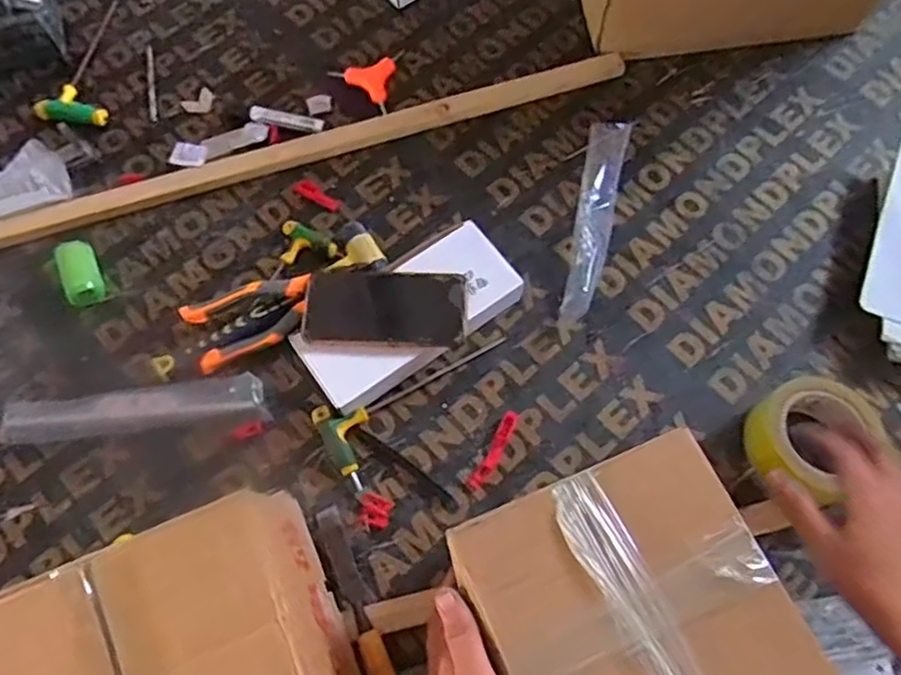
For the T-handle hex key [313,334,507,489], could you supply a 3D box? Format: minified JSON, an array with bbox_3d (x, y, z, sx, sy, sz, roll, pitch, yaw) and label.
[{"bbox_3d":[-0.027,0.073,0.652,0.200,0.020,0.084,-21,69,-9],"label":"T-handle hex key"}]

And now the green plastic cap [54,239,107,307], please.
[{"bbox_3d":[-0.392,-0.070,0.714,0.038,0.026,0.072,-24,69,-10],"label":"green plastic cap"}]

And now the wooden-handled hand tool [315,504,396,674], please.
[{"bbox_3d":[-0.078,0.236,0.579,0.023,0.037,0.190,-22,69,-9],"label":"wooden-handled hand tool"}]

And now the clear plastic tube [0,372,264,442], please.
[{"bbox_3d":[-0.310,0.069,0.655,0.249,0.020,0.037,-6,67,-3],"label":"clear plastic tube"}]

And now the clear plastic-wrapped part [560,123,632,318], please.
[{"bbox_3d":[0.159,-0.133,0.735,0.042,0.024,0.239,13,68,5],"label":"clear plastic-wrapped part"}]

